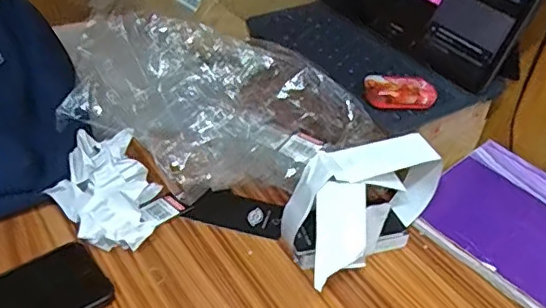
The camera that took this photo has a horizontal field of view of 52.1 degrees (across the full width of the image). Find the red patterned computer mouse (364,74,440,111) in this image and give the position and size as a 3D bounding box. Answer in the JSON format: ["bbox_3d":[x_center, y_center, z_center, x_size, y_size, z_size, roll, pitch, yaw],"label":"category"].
[{"bbox_3d":[0.124,-0.060,0.552,0.067,0.019,0.046,-3,37,-8],"label":"red patterned computer mouse"}]

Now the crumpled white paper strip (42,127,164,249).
[{"bbox_3d":[-0.164,0.037,0.547,0.096,0.059,0.128,-8,38,-15],"label":"crumpled white paper strip"}]

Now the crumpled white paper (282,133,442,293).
[{"bbox_3d":[0.073,0.049,0.522,0.087,0.102,0.177,31,44,32],"label":"crumpled white paper"}]

